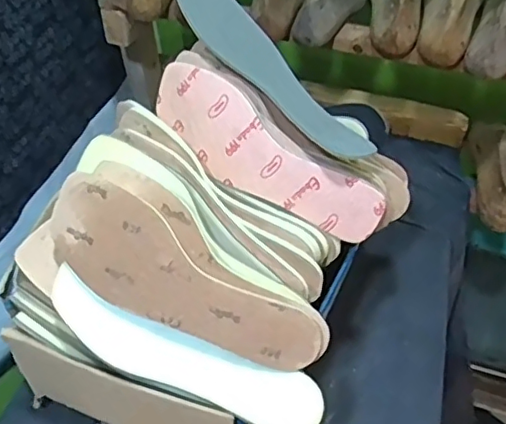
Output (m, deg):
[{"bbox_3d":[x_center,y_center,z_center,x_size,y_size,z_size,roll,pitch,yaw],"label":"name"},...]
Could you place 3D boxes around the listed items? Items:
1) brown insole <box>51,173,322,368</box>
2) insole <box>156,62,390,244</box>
[{"bbox_3d":[-0.063,0.058,0.459,0.235,0.018,0.083,37,100,3],"label":"brown insole"},{"bbox_3d":[0.008,-0.049,0.531,0.236,0.076,0.014,37,24,5],"label":"insole"}]

